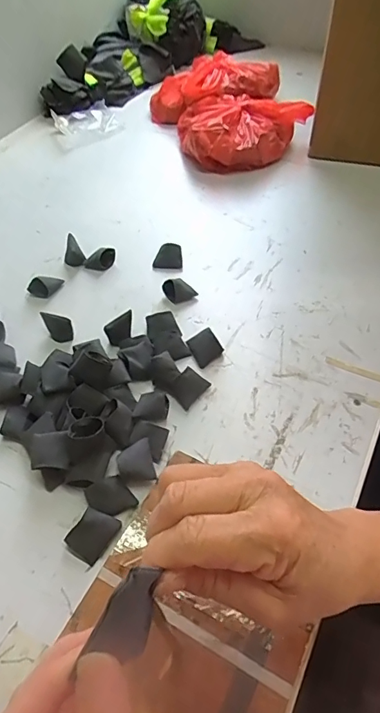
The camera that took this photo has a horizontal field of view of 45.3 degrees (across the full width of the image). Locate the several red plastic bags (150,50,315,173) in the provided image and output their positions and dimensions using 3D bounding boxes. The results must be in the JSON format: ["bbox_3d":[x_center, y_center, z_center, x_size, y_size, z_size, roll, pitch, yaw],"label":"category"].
[{"bbox_3d":[0.087,-0.483,0.892,0.260,0.081,0.323,-19,54,-13],"label":"several red plastic bags"}]

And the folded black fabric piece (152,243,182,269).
[{"bbox_3d":[-0.033,-0.150,0.672,0.041,0.021,0.036,0,52,1],"label":"folded black fabric piece"}]

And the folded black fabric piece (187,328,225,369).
[{"bbox_3d":[0.017,-0.014,0.563,0.033,0.021,0.042,-26,55,-18],"label":"folded black fabric piece"}]

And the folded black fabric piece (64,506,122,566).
[{"bbox_3d":[-0.089,0.164,0.423,0.033,0.019,0.043,27,57,21],"label":"folded black fabric piece"}]

